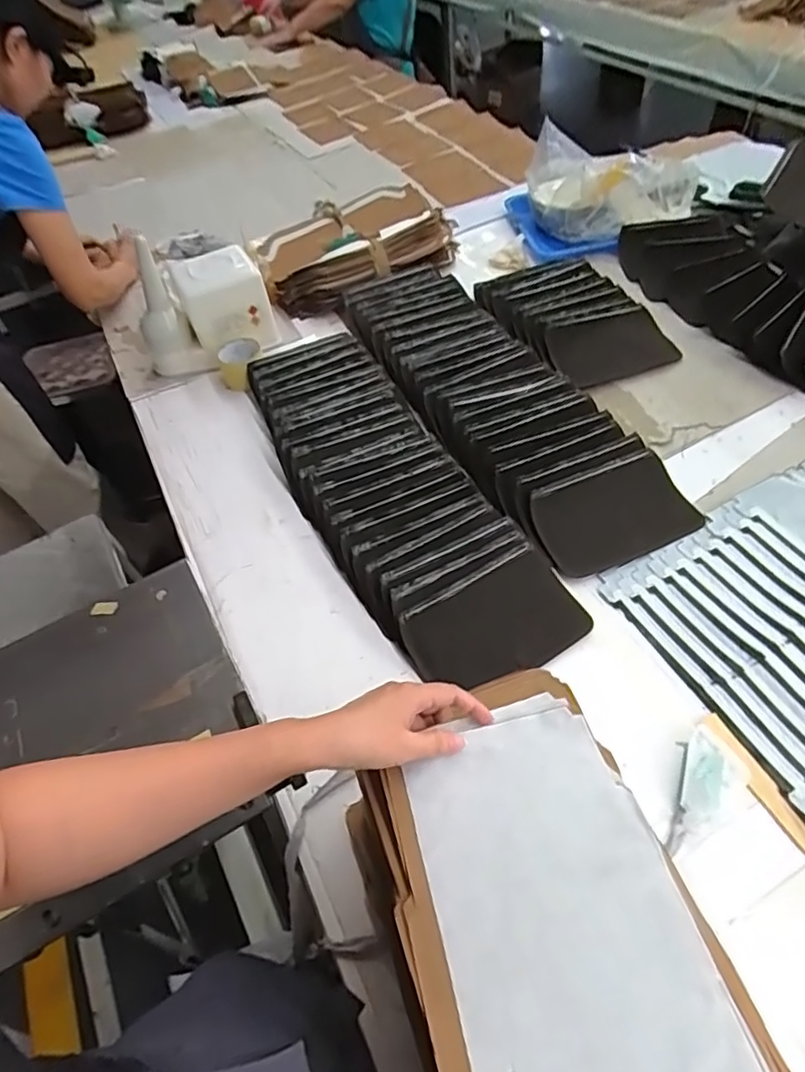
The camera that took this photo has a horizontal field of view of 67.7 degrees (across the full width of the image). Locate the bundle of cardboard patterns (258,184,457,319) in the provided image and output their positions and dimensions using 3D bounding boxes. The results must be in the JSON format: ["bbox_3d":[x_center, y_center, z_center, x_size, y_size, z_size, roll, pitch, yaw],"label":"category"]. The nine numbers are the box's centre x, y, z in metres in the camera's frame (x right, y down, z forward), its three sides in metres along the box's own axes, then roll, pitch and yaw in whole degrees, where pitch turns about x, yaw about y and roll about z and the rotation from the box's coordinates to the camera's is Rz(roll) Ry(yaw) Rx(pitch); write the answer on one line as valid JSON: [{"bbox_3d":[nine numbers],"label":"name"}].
[{"bbox_3d":[-0.110,-0.651,1.309,0.427,0.065,0.302,-25,55,-13],"label":"bundle of cardboard patterns"}]

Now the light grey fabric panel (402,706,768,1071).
[{"bbox_3d":[0.128,0.317,0.377,0.170,0.023,0.409,-13,49,-5],"label":"light grey fabric panel"}]

